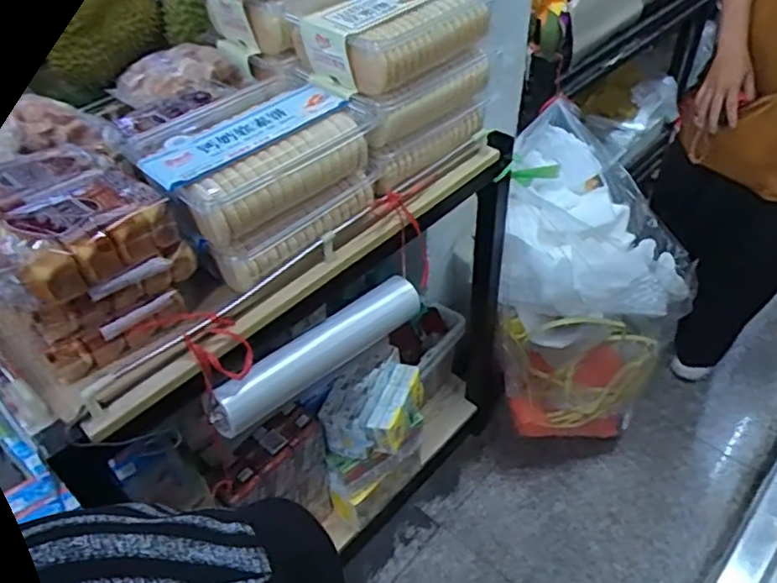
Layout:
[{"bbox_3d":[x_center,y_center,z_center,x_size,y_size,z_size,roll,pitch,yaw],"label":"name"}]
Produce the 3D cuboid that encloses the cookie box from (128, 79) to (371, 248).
[{"bbox_3d":[-0.165,-0.174,0.795,0.260,0.089,0.191,-30,49,-25],"label":"cookie box"}]

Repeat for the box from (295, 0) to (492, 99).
[{"bbox_3d":[0.018,-0.357,0.873,0.256,0.094,0.149,-29,49,-24],"label":"box"}]

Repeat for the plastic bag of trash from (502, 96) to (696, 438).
[{"bbox_3d":[0.442,-0.012,1.410,0.381,0.561,0.479,6,44,10],"label":"plastic bag of trash"}]

